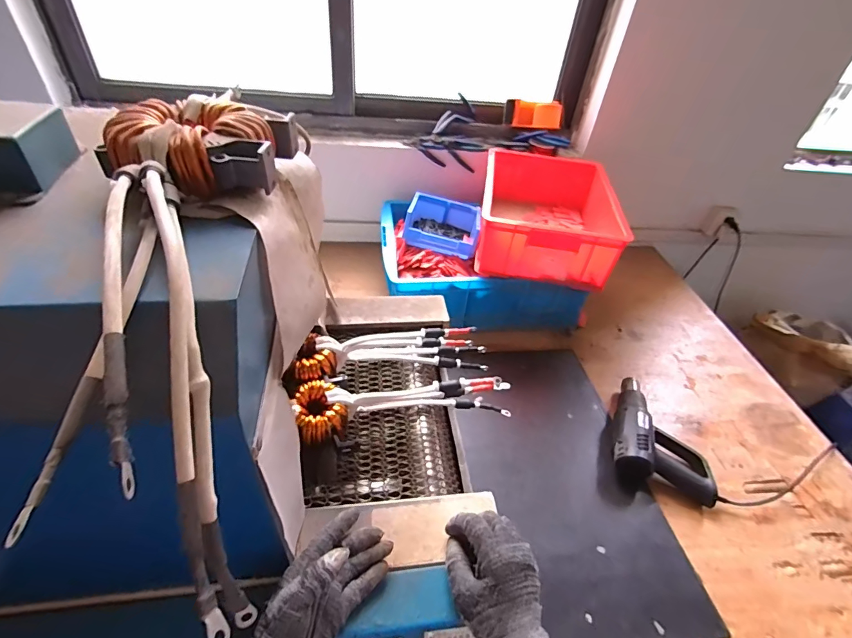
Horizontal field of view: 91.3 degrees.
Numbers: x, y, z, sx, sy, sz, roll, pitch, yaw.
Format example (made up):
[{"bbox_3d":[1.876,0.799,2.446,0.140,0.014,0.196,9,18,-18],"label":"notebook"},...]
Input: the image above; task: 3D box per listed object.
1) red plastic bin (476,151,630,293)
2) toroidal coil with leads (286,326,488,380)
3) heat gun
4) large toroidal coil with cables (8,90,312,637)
[{"bbox_3d":[0.281,-0.254,1.020,0.296,0.147,0.386,12,43,2],"label":"red plastic bin"},{"bbox_3d":[-0.044,0.048,0.643,0.307,0.084,0.076,-1,41,-25],"label":"toroidal coil with leads"},{"bbox_3d":[0.464,0.218,0.821,0.180,0.067,0.238,18,44,9],"label":"heat gun"},{"bbox_3d":[-0.148,-0.023,0.279,0.124,0.117,0.397,-6,60,-7],"label":"large toroidal coil with cables"}]

